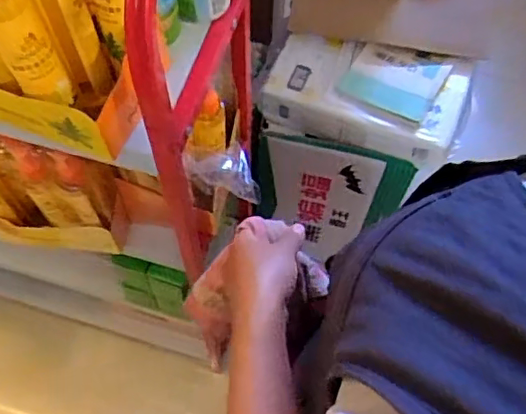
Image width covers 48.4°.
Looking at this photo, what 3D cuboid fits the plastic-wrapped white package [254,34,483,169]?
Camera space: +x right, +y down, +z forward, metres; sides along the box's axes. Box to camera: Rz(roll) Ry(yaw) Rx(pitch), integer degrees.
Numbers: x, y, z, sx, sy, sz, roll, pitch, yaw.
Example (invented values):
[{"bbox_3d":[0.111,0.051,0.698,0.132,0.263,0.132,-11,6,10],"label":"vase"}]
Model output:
[{"bbox_3d":[0.185,-0.205,1.092,0.359,0.109,0.182,16,63,8],"label":"plastic-wrapped white package"}]

